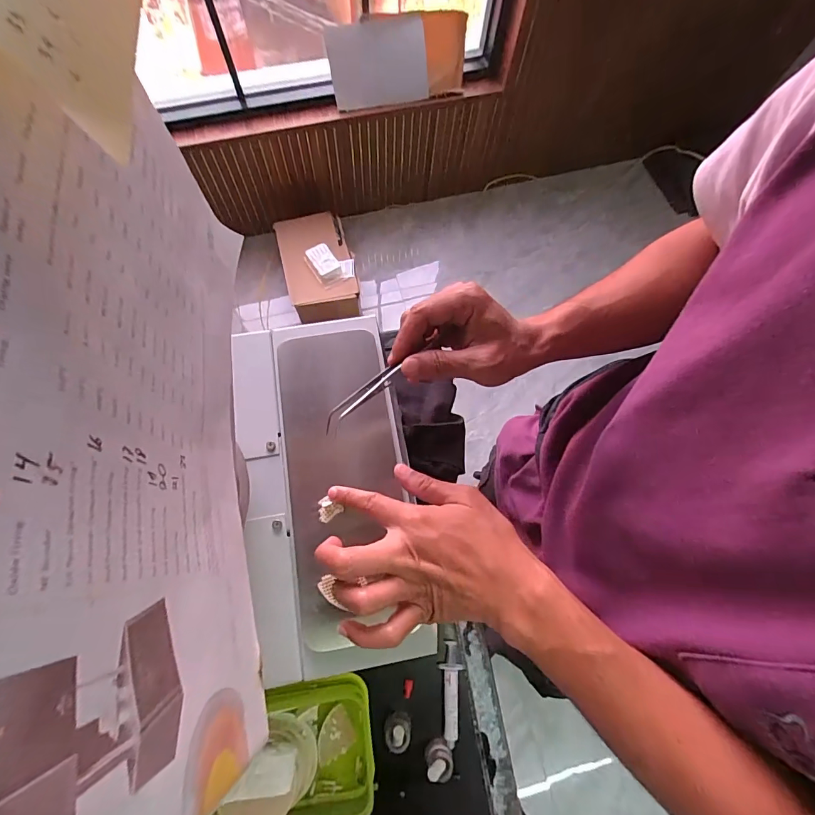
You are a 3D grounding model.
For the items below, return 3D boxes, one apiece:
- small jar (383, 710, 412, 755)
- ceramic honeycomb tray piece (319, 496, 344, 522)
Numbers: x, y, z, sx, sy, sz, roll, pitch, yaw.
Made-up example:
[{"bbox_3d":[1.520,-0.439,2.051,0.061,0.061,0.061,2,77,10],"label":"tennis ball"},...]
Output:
[{"bbox_3d":[-0.011,0.381,0.485,0.032,0.039,0.034,1,71,-2],"label":"small jar"},{"bbox_3d":[-0.069,0.087,0.358,0.020,0.008,0.018,-36,76,-13],"label":"ceramic honeycomb tray piece"}]

